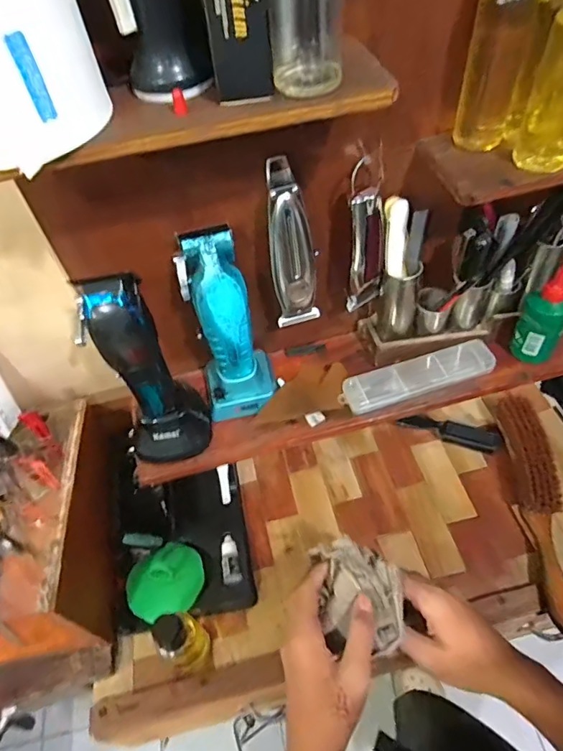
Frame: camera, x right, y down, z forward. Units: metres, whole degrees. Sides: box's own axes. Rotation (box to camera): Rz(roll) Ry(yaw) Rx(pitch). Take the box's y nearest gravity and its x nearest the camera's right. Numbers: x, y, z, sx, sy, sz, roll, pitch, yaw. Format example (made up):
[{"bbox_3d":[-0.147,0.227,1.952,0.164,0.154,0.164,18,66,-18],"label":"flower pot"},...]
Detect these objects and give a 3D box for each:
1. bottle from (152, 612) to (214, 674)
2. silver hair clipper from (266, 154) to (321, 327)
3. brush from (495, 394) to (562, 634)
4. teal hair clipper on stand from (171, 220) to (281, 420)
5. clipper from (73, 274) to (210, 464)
[{"bbox_3d":[-0.087,0.244,0.434,0.033,0.093,0.037,-24,54,-12],"label":"bottle"},{"bbox_3d":[0.009,-0.108,0.421,0.039,0.151,0.030,-11,52,-3],"label":"silver hair clipper"},{"bbox_3d":[0.277,0.138,0.511,0.038,0.046,0.251,-1,53,5],"label":"brush"},{"bbox_3d":[-0.049,-0.040,0.442,0.071,0.177,0.068,-12,52,-3],"label":"teal hair clipper on stand"},{"bbox_3d":[-0.114,0.002,0.418,0.078,0.191,0.063,-23,54,-12],"label":"clipper"}]

